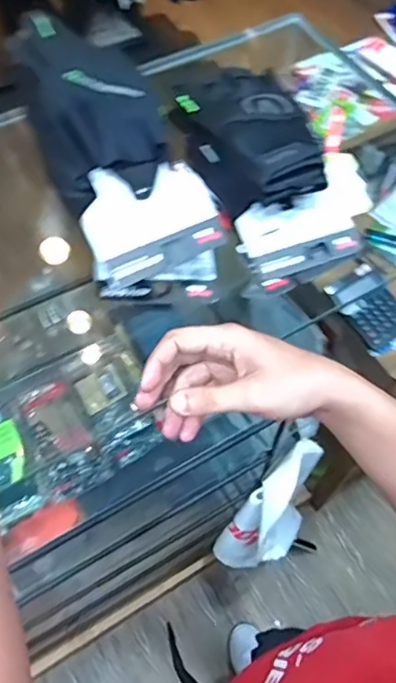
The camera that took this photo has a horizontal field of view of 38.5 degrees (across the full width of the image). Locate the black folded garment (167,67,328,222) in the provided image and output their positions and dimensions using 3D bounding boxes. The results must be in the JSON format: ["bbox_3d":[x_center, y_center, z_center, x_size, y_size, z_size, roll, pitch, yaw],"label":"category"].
[{"bbox_3d":[0.043,-0.197,0.556,0.127,0.054,0.171,-17,62,-11],"label":"black folded garment"}]

